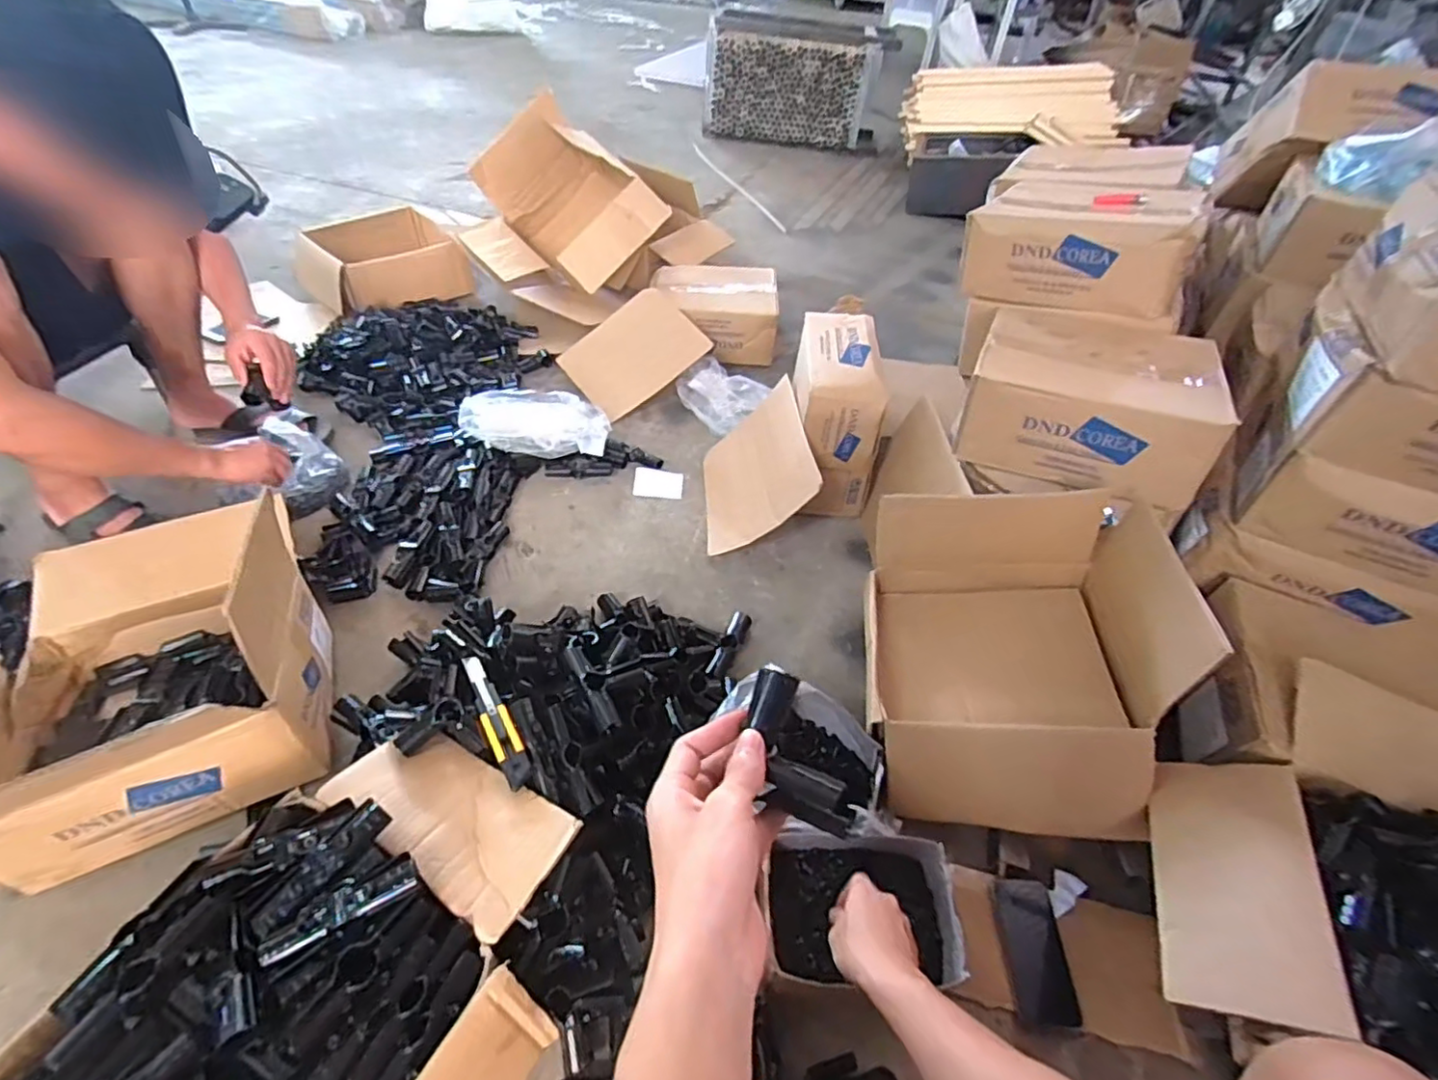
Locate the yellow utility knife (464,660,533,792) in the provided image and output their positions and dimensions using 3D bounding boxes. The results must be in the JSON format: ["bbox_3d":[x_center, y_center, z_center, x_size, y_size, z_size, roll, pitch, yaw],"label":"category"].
[{"bbox_3d":[-0.273,0.215,0.771,0.033,0.011,0.190,-22,52,-24],"label":"yellow utility knife"}]

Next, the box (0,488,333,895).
[{"bbox_3d":[-0.712,0.122,0.782,0.347,0.236,0.453,-15,49,-19],"label":"box"}]

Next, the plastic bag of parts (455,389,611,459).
[{"bbox_3d":[-0.367,-0.233,1.270,0.287,0.094,0.128,-12,48,-17],"label":"plastic bag of parts"}]

